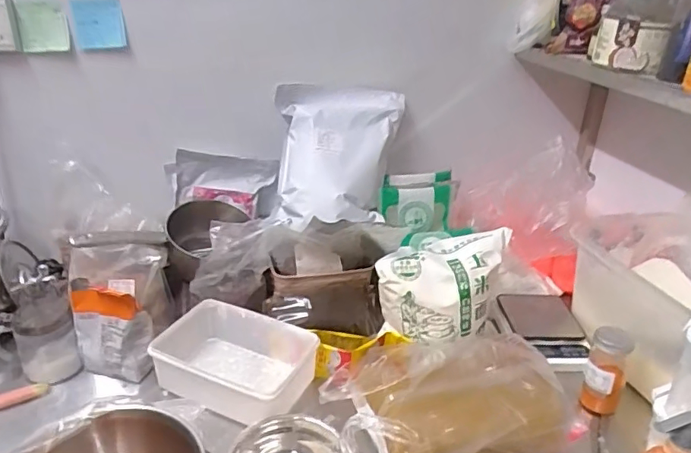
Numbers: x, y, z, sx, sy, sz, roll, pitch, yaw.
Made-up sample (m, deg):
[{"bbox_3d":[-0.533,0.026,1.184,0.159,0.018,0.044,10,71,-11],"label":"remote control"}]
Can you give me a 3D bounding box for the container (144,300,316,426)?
[{"bbox_3d":[-0.160,0.198,0.776,0.209,0.087,0.139,12,27,20],"label":"container"}]

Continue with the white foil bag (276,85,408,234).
[{"bbox_3d":[-0.004,-0.125,0.914,0.224,0.246,0.063,-1,-10,-7],"label":"white foil bag"}]

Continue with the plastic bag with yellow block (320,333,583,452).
[{"bbox_3d":[0.142,0.238,0.703,0.318,0.100,0.210,-2,26,-8],"label":"plastic bag with yellow block"}]

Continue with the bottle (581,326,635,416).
[{"bbox_3d":[0.371,0.206,0.756,0.054,0.119,0.042,18,30,31],"label":"bottle"}]

